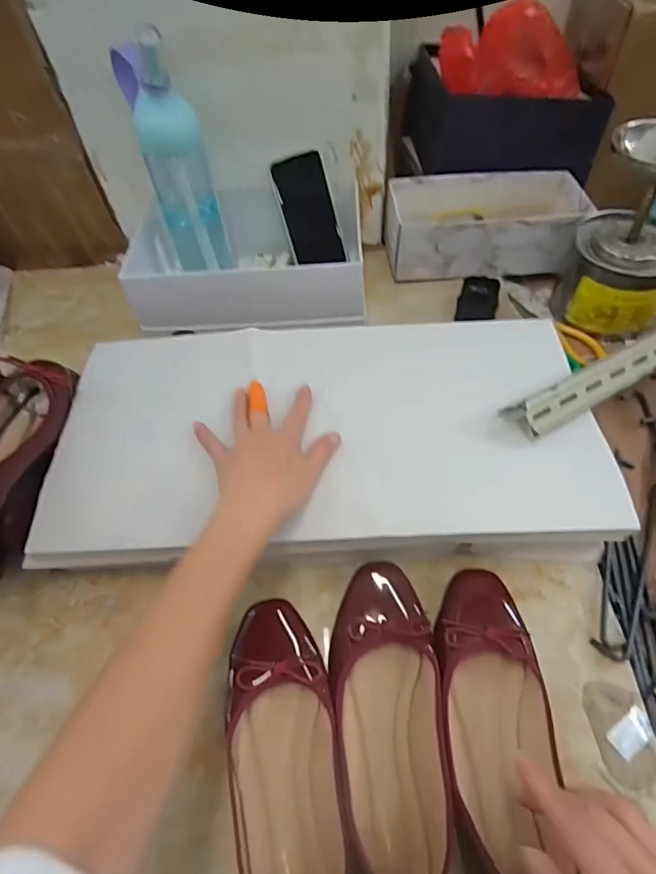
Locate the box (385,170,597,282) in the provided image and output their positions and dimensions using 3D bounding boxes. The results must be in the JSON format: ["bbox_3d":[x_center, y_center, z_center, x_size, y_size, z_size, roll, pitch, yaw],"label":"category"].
[{"bbox_3d":[0.228,-0.315,0.722,0.275,0.086,0.135,0,59,3],"label":"box"}]

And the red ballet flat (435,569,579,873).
[{"bbox_3d":[0.135,0.226,0.381,0.093,0.045,0.234,5,52,6],"label":"red ballet flat"}]

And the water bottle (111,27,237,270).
[{"bbox_3d":[-0.192,-0.345,0.622,0.080,0.276,0.063,-13,59,-5],"label":"water bottle"}]

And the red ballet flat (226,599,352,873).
[{"bbox_3d":[-0.034,0.249,0.376,0.085,0.055,0.232,-8,59,-2],"label":"red ballet flat"}]

